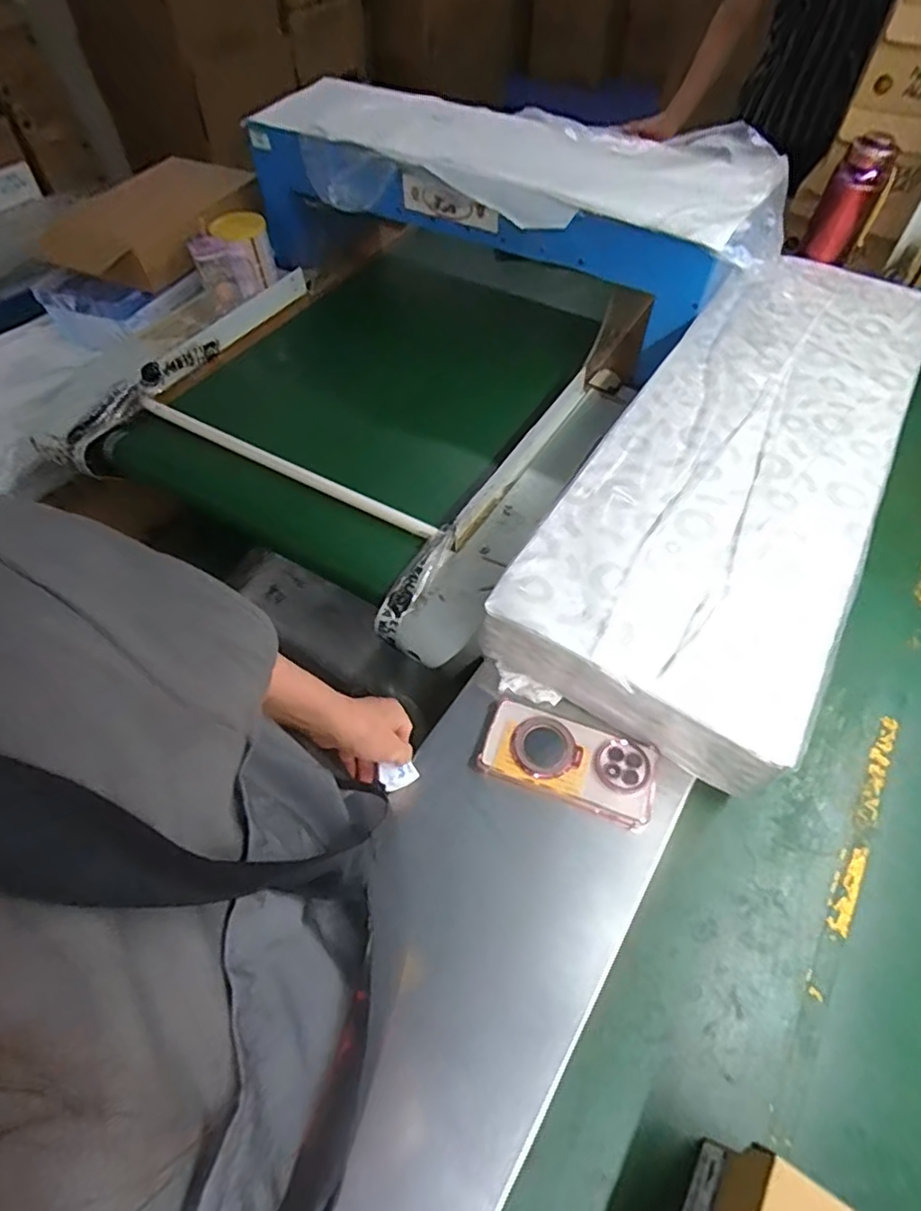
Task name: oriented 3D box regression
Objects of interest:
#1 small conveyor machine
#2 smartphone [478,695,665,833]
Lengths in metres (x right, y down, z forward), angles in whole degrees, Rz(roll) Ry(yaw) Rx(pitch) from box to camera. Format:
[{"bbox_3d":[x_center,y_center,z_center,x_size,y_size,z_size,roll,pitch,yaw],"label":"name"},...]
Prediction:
[{"bbox_3d":[-0.037,-0.481,0.994,0.776,0.358,0.967,28,58,17],"label":"small conveyor machine"},{"bbox_3d":[0.103,0.144,0.570,0.160,0.017,0.076,17,55,10],"label":"smartphone"}]

